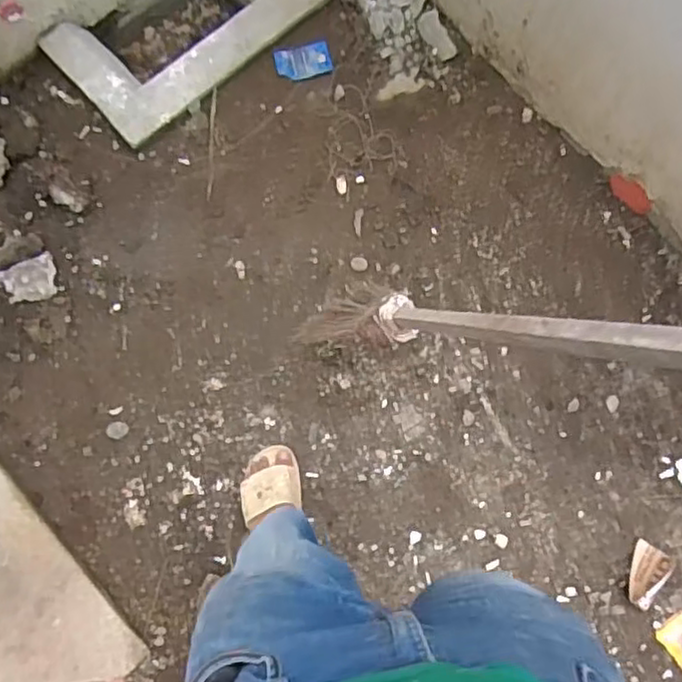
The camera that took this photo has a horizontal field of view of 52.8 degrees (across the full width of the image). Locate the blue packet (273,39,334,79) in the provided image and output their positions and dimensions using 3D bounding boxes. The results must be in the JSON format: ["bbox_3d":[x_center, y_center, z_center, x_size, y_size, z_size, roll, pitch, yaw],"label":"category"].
[{"bbox_3d":[-0.086,-0.640,1.571,0.123,0.010,0.083,-16,81,-5],"label":"blue packet"}]

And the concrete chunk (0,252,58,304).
[{"bbox_3d":[-0.655,-0.126,1.452,0.109,0.022,0.087,-23,82,-6],"label":"concrete chunk"}]

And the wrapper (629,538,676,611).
[{"bbox_3d":[0.616,0.473,1.382,0.080,0.034,0.120,31,80,3],"label":"wrapper"}]

